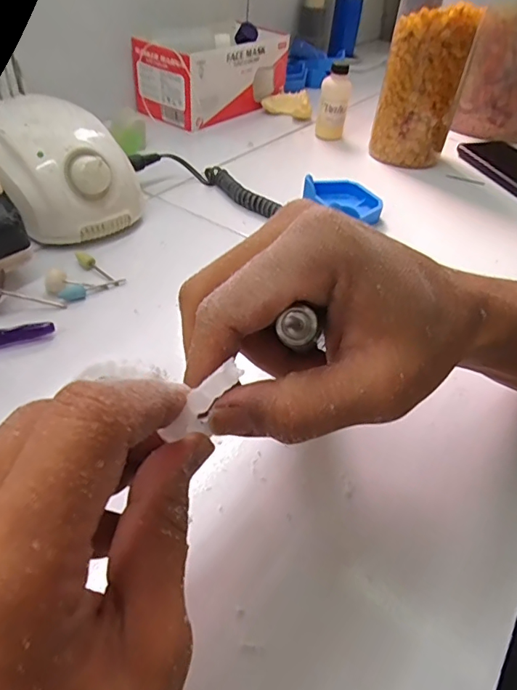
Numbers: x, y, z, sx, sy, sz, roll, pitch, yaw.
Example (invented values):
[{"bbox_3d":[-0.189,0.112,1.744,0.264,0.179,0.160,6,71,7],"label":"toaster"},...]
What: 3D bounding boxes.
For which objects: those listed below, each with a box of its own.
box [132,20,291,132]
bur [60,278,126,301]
[{"bbox_3d":[-0.057,-0.371,0.653,0.108,0.092,0.200,31,49,25],"label":"box"},{"bbox_3d":[-0.124,-0.044,0.361,0.048,0.006,0.014,-24,51,-28],"label":"bur"}]

